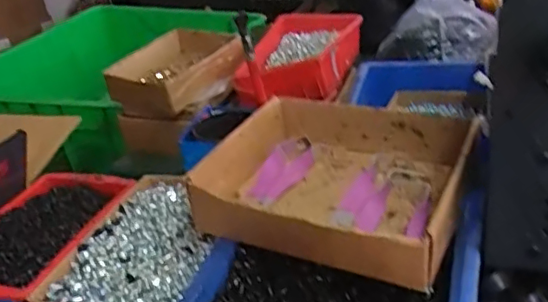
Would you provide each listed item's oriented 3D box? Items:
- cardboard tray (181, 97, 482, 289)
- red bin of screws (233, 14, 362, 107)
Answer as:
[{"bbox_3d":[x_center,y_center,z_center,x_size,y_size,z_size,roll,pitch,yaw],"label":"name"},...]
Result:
[{"bbox_3d":[0.062,0.023,0.529,0.219,0.059,0.196,10,33,30],"label":"cardboard tray"},{"bbox_3d":[0.034,-0.138,0.829,0.138,0.070,0.203,5,31,22],"label":"red bin of screws"}]

